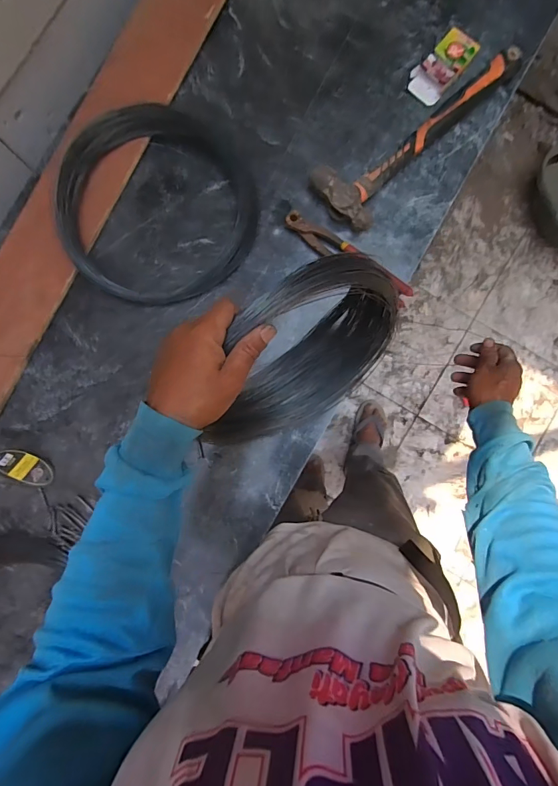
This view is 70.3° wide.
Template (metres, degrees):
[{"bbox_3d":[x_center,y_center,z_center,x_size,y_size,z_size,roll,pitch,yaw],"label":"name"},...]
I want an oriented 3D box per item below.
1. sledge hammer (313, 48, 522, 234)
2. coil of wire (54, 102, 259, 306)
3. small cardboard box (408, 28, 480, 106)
[{"bbox_3d":[0.208,-0.402,0.606,0.351,0.035,0.112,-44,86,-2],"label":"sledge hammer"},{"bbox_3d":[-0.179,-0.295,0.602,0.290,0.053,0.311,0,86,2],"label":"coil of wire"},{"bbox_3d":[0.254,-0.510,0.621,0.061,0.023,0.108,44,88,4],"label":"small cardboard box"}]

